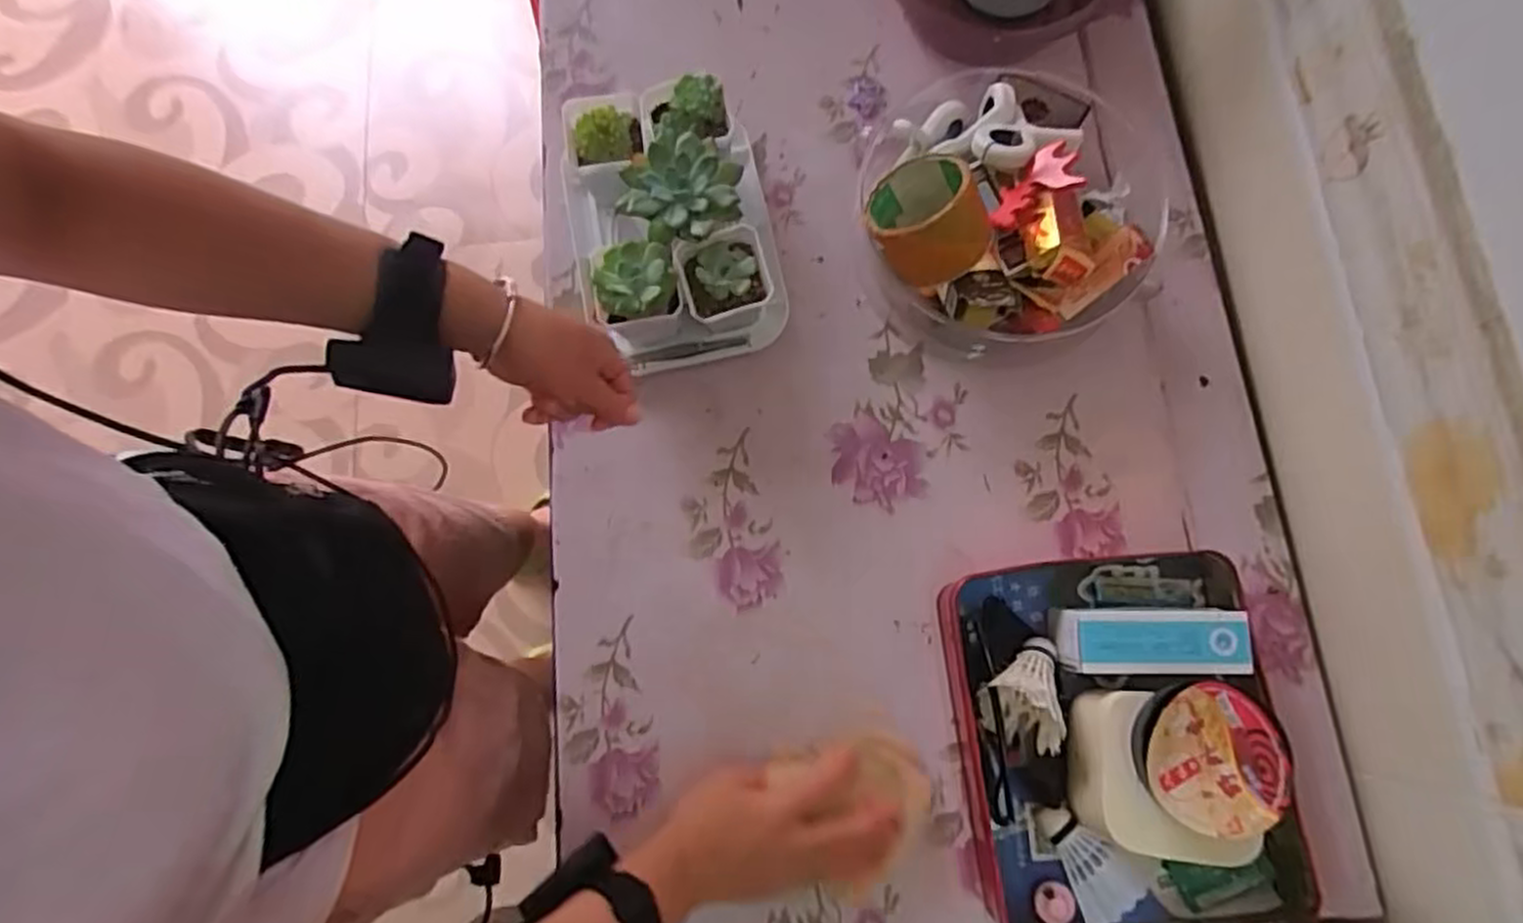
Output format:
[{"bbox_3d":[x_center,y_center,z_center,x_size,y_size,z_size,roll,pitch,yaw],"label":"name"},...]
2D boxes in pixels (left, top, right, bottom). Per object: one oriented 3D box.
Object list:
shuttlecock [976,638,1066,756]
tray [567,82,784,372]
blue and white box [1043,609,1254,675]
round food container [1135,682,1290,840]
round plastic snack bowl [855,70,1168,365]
[{"bbox_3d":[0.190,0.171,0.569,0.056,0.075,0.081,10,77,3],"label":"shuttlecock"},{"bbox_3d":[-0.080,-0.201,0.659,0.175,0.111,0.221,-14,77,-2],"label":"tray"},{"bbox_3d":[0.285,0.134,0.568,0.121,0.057,0.046,1,77,1],"label":"blue and white box"},{"bbox_3d":[0.293,0.191,0.492,0.093,0.018,0.091,0,77,1],"label":"round food container"},{"bbox_3d":[0.208,-0.221,0.644,0.242,0.125,0.235,0,77,1],"label":"round plastic snack bowl"}]

